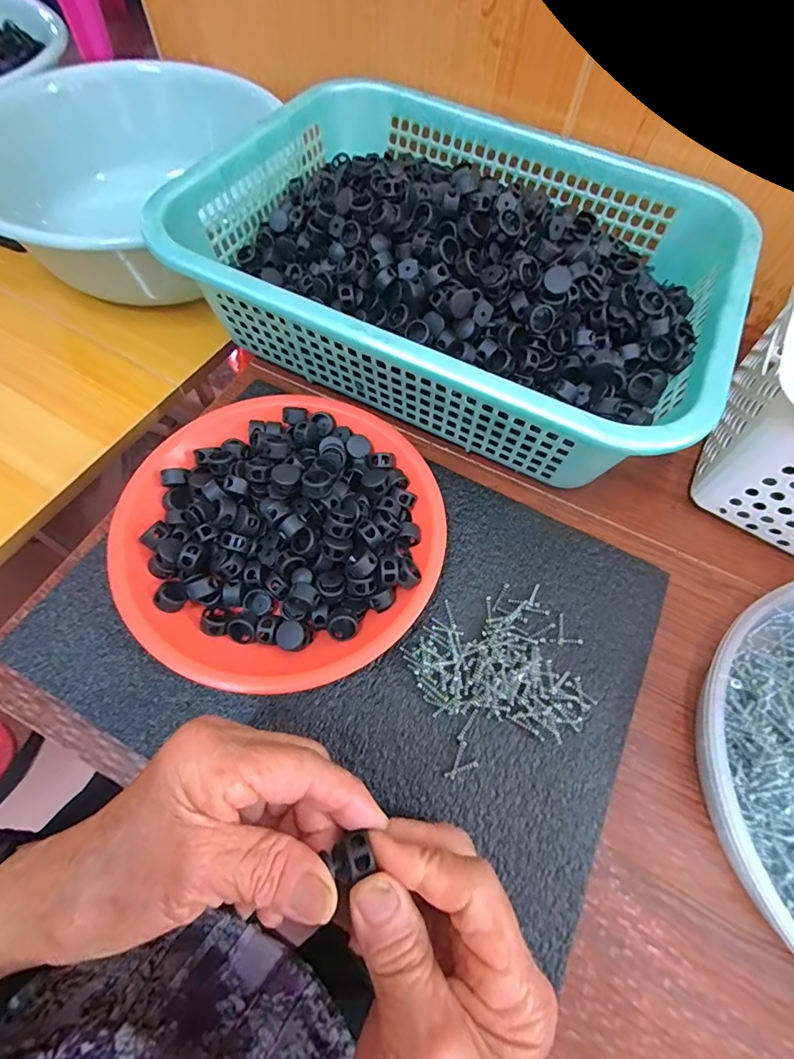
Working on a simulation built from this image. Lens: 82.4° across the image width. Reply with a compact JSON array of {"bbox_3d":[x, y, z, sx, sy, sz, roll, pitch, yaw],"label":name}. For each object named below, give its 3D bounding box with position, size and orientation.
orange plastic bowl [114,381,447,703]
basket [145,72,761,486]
[{"bbox_3d":[-0.075,-0.017,0.287,0.194,0.040,0.227,-18,67,-11],"label":"orange plastic bowl"},{"bbox_3d":[0.052,-0.211,0.361,0.382,0.103,0.294,25,66,9],"label":"basket"}]

